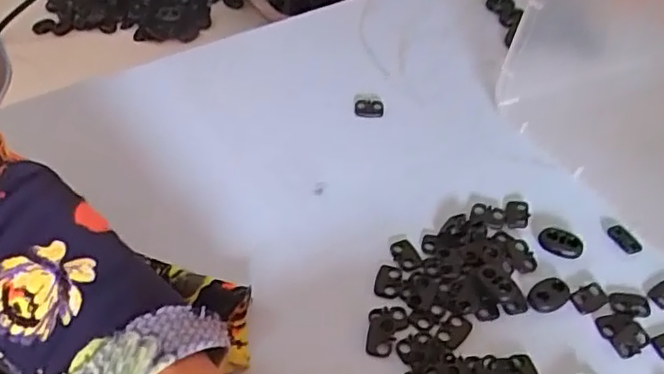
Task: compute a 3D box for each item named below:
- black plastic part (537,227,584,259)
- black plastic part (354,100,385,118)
[{"bbox_3d":[0.118,0.029,0.318,0.022,0.008,0.012,22,51,21],"label":"black plastic part"},{"bbox_3d":[0.024,-0.050,0.392,0.018,0.004,0.014,4,47,6],"label":"black plastic part"}]

